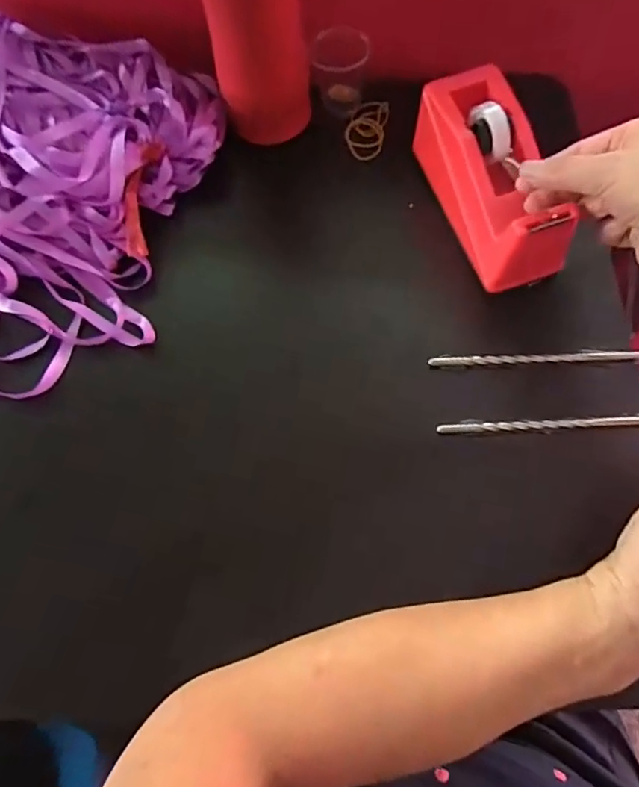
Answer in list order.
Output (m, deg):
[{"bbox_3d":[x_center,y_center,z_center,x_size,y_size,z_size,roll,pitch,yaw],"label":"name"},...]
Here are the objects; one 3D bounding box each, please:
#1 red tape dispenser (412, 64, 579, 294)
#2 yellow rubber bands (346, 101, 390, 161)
[{"bbox_3d":[0.126,-0.158,0.384,0.060,0.074,0.156,-20,82,-5],"label":"red tape dispenser"},{"bbox_3d":[0.040,-0.228,0.460,0.032,0.007,0.062,11,71,6],"label":"yellow rubber bands"}]

